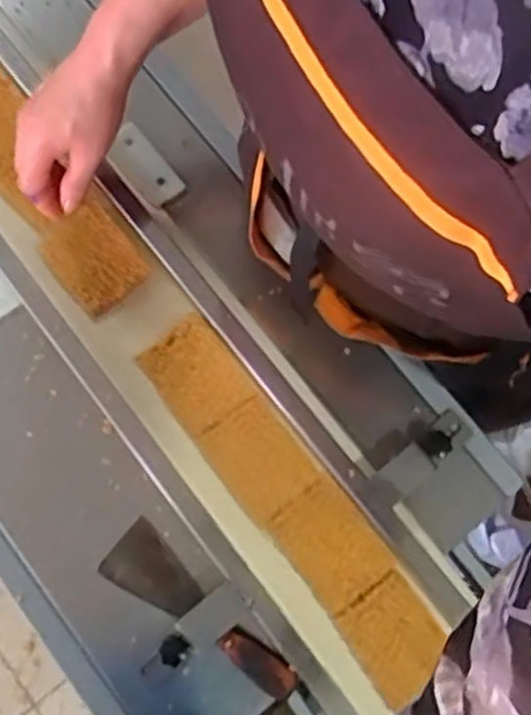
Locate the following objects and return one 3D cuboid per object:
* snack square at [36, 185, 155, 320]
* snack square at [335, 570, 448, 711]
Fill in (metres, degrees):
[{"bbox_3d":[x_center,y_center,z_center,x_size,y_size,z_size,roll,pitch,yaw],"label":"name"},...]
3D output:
[{"bbox_3d":[-0.150,-0.089,0.676,0.075,0.011,0.091,-39,79,-10],"label":"snack square"},{"bbox_3d":[0.101,0.221,0.602,0.068,0.004,0.079,-35,79,-10],"label":"snack square"}]

